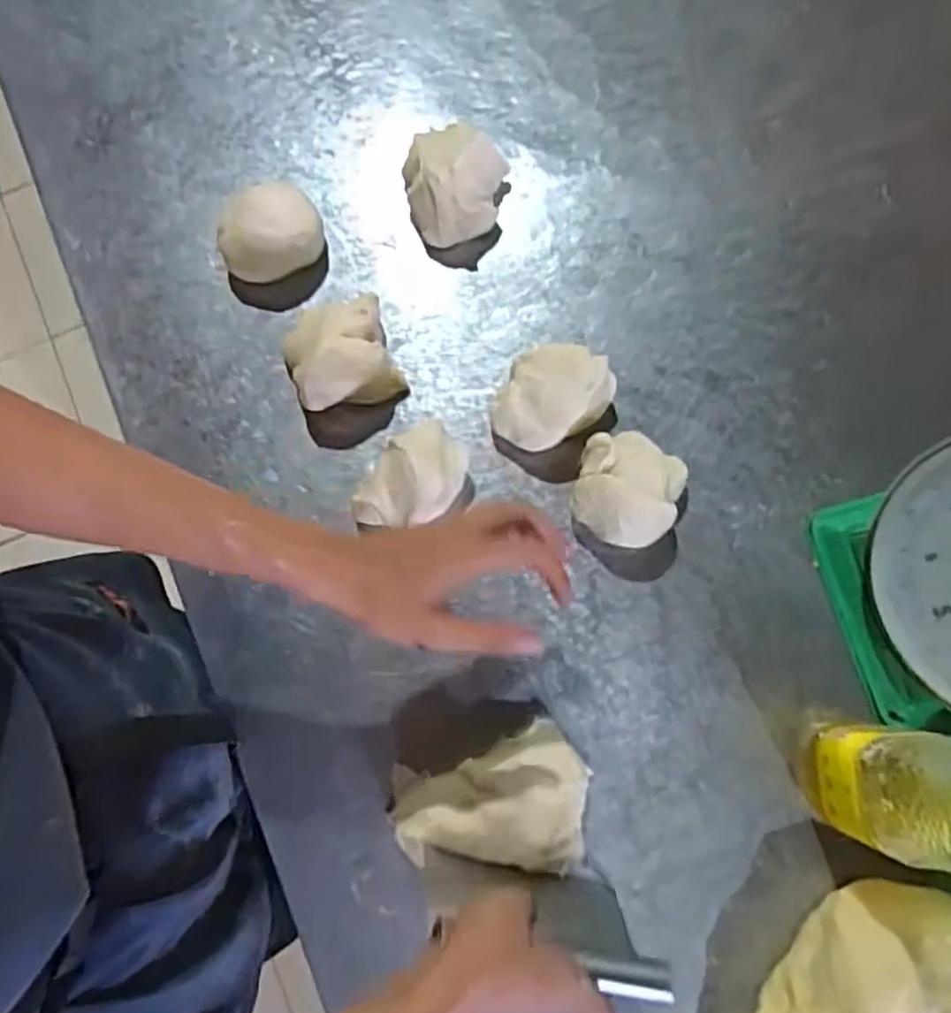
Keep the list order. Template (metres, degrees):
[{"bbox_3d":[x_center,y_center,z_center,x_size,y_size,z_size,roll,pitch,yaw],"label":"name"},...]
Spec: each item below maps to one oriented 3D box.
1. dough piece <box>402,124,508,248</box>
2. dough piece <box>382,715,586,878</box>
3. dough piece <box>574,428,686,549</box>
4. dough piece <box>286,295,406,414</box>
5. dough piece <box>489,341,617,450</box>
[{"bbox_3d":[-0.018,-0.286,0.613,0.089,0.059,0.105,-2,78,1],"label":"dough piece"},{"bbox_3d":[0.009,0.209,0.510,0.140,0.056,0.094,2,78,2],"label":"dough piece"},{"bbox_3d":[0.121,-0.012,0.559,0.081,0.047,0.084,0,78,1],"label":"dough piece"},{"bbox_3d":[-0.115,-0.129,0.586,0.088,0.057,0.090,-19,78,-3],"label":"dough piece"},{"bbox_3d":[0.064,-0.089,0.586,0.080,0.054,0.091,33,81,8],"label":"dough piece"}]

